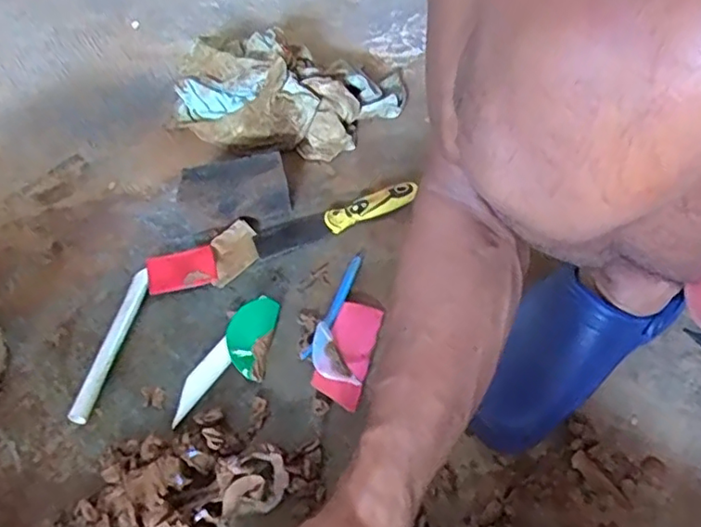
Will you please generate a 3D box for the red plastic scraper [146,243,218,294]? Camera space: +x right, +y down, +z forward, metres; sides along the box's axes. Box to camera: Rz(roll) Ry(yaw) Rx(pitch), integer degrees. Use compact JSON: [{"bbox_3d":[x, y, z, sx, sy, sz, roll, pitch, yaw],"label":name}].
[{"bbox_3d":[-0.186,0.006,0.665,0.071,0.017,0.048,-13,50,-5],"label":"red plastic scraper"}]

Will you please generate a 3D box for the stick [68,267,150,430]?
[{"bbox_3d":[-0.233,0.076,0.597,0.015,0.016,0.165,5,51,10],"label":"stick"}]

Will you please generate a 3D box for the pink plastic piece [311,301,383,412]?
[{"bbox_3d":[-0.002,0.082,0.584,0.044,0.012,0.107,11,52,14],"label":"pink plastic piece"}]

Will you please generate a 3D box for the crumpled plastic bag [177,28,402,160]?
[{"bbox_3d":[-0.086,-0.234,0.797,0.298,0.079,0.178,6,52,11],"label":"crumpled plastic bag"}]

